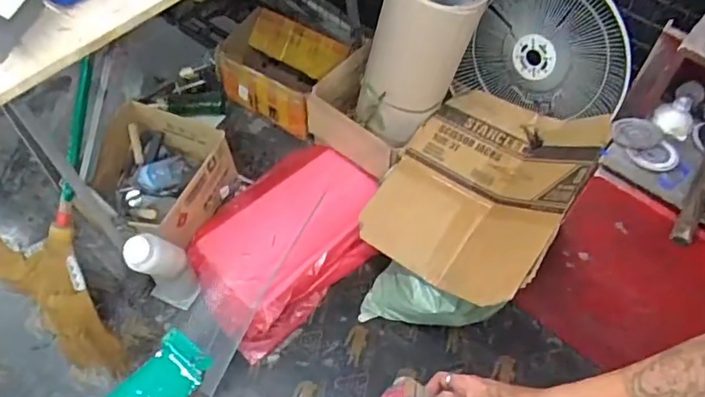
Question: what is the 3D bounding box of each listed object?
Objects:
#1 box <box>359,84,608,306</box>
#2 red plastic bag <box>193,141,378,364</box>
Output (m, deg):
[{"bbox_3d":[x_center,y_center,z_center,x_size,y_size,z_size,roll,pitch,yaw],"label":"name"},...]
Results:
[{"bbox_3d":[0.318,-0.042,1.429,0.446,0.262,0.537,30,59,16],"label":"box"},{"bbox_3d":[-0.197,0.112,1.666,0.595,0.134,0.456,-36,65,-22],"label":"red plastic bag"}]

